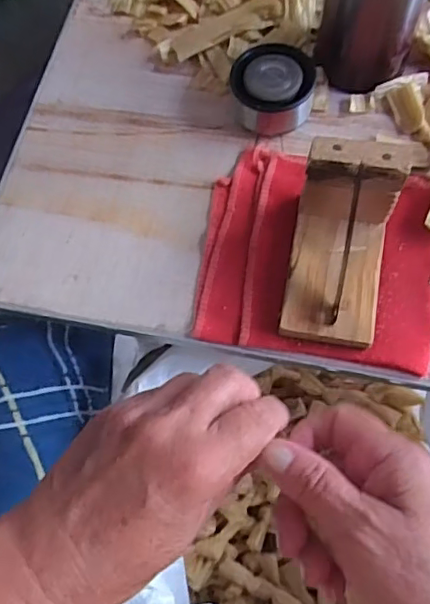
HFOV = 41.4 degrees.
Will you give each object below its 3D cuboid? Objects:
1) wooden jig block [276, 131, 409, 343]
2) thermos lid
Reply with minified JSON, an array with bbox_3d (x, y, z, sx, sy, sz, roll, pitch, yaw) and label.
[{"bbox_3d":[0.081,-0.036,0.362,0.061,0.076,0.106,9,68,6],"label":"wooden jig block"},{"bbox_3d":[0.044,-0.164,0.437,0.059,0.035,0.054,-1,67,2],"label":"thermos lid"}]

